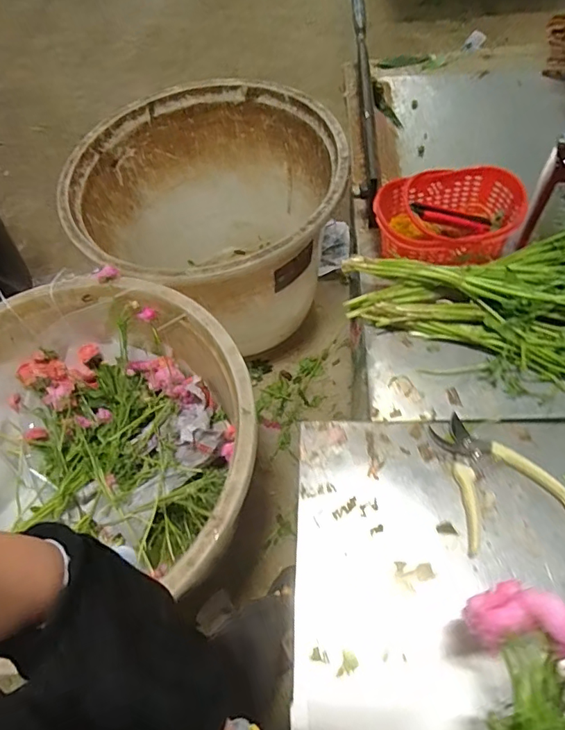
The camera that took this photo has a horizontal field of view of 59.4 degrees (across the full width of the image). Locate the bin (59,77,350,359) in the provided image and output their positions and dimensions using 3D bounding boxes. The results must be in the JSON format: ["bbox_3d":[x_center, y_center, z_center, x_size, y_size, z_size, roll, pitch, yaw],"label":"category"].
[{"bbox_3d":[-0.190,-0.363,1.430,0.685,0.511,0.668,-2,61,3],"label":"bin"}]

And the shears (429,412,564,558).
[{"bbox_3d":[0.239,0.121,0.577,0.130,0.016,0.150,-21,59,-5],"label":"shears"}]

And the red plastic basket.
[{"bbox_3d":[0.233,-0.205,0.716,0.196,0.089,0.144,6,61,11],"label":"red plastic basket"}]

